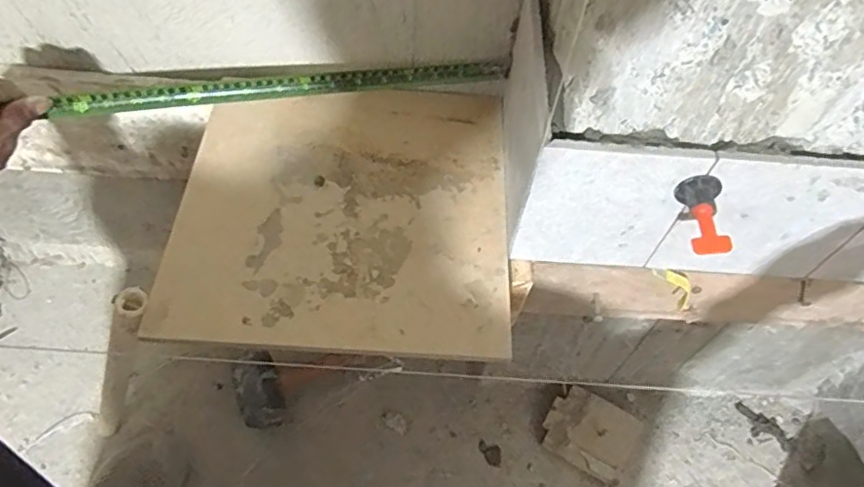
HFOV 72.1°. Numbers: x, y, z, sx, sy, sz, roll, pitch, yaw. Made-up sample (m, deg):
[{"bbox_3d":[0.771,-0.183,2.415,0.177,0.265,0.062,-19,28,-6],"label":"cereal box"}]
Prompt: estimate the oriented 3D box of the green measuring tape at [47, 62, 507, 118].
[{"bbox_3d":[-0.135,-0.149,0.565,0.416,0.021,0.011,-7,58,-8],"label":"green measuring tape"}]

